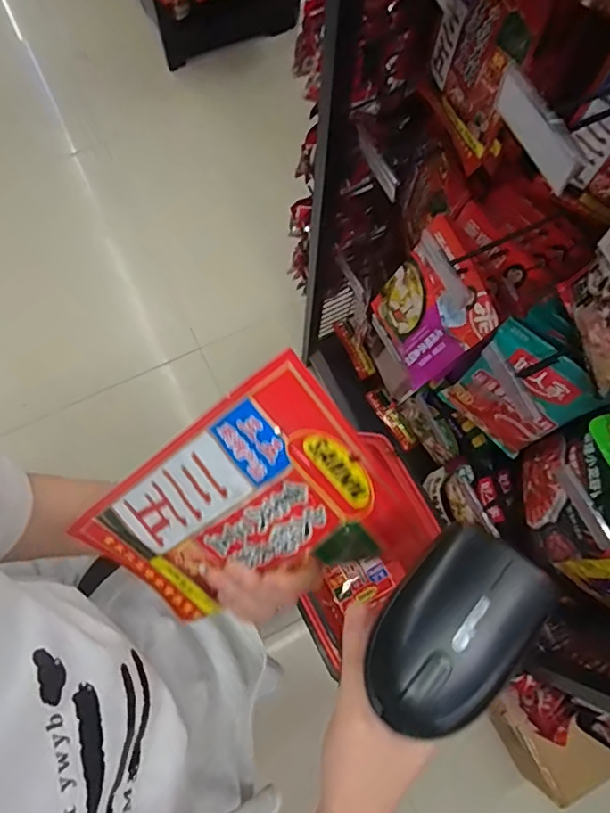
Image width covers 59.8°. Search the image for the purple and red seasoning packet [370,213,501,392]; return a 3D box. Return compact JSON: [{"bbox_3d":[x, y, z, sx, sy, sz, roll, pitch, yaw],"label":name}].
[{"bbox_3d":[0.178,-0.140,0.793,0.026,0.232,0.173,-16,76,-25],"label":"purple and red seasoning packet"}]

